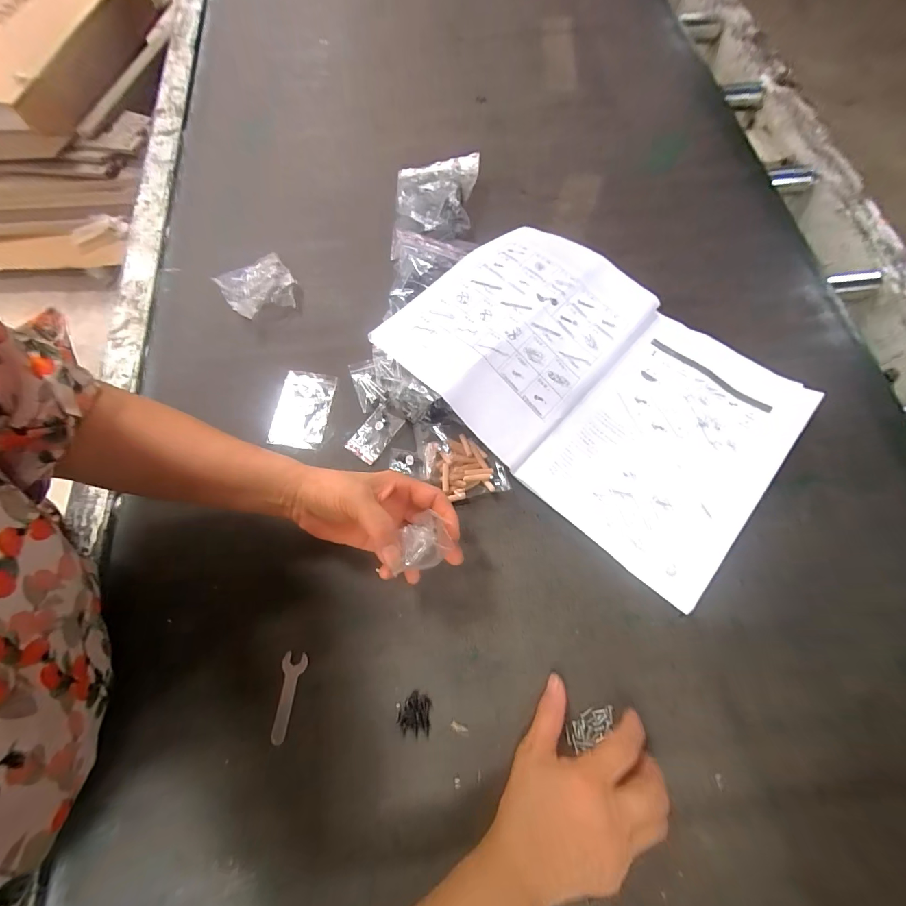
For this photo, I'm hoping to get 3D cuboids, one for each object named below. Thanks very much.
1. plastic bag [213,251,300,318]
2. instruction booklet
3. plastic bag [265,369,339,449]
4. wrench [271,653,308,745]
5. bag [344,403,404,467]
[{"bbox_3d":[-0.239,-0.204,0.470,0.081,0.026,0.077,-29,72,-10],"label":"plastic bag"},{"bbox_3d":[0.154,-0.084,0.402,0.389,0.061,0.283,38,74,13],"label":"instruction booklet"},{"bbox_3d":[-0.168,-0.048,0.428,0.060,0.005,0.090,5,69,2],"label":"plastic bag"},{"bbox_3d":[-0.142,0.209,0.328,0.021,0.004,0.067,6,69,2],"label":"wrench"},{"bbox_3d":[-0.084,-0.021,0.414,0.038,0.007,0.060,35,73,12],"label":"bag"}]

